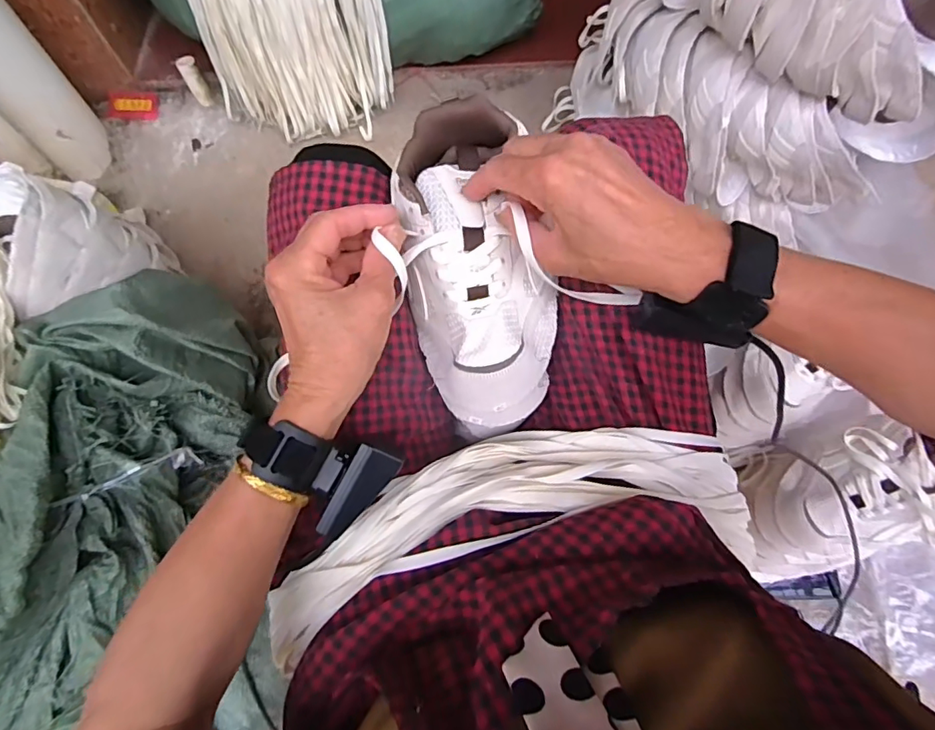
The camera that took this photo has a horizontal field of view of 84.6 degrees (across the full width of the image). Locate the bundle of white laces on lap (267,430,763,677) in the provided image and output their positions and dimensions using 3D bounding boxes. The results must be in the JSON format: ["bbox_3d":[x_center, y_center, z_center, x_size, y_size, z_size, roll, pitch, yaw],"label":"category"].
[{"bbox_3d":[0.040,0.113,0.372,0.347,0.080,0.121,-10,69,-3],"label":"bundle of white laces on lap"}]

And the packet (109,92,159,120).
[{"bbox_3d":[-0.611,-0.475,0.941,0.092,0.008,0.050,4,87,3],"label":"packet"}]

